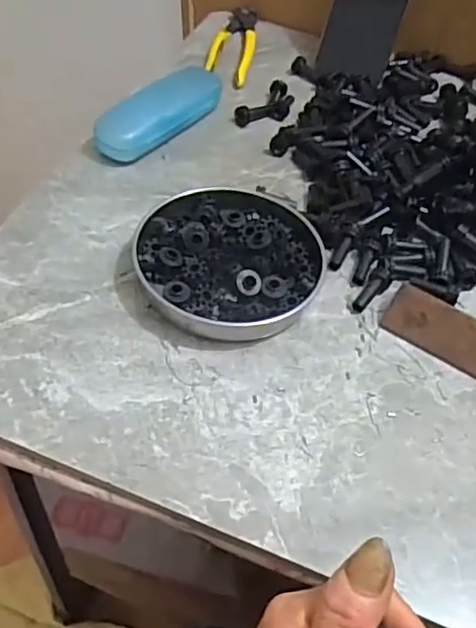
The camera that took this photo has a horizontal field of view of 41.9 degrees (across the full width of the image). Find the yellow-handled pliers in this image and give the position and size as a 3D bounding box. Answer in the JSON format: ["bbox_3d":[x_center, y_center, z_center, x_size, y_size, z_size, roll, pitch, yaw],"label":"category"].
[{"bbox_3d":[-0.002,-0.305,0.698,0.044,0.014,0.165,9,49,1],"label":"yellow-handled pliers"}]

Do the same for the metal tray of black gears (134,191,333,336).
[{"bbox_3d":[-0.006,-0.044,0.467,0.138,0.029,0.132,-19,54,-21],"label":"metal tray of black gears"}]

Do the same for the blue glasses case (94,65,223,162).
[{"bbox_3d":[-0.069,-0.186,0.578,0.052,0.034,0.143,35,54,22],"label":"blue glasses case"}]

